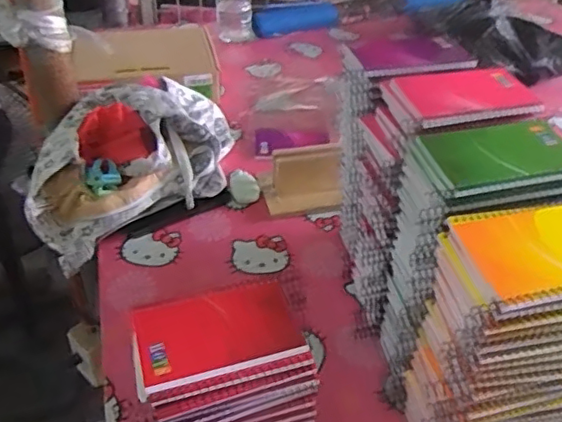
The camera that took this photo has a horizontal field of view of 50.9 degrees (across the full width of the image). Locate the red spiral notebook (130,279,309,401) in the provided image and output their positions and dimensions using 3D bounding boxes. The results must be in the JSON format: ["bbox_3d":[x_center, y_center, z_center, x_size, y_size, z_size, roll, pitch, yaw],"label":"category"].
[{"bbox_3d":[-0.055,0.098,0.486,0.131,0.008,0.080,-10,42,-15],"label":"red spiral notebook"}]

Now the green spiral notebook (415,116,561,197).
[{"bbox_3d":[0.194,-0.051,0.524,0.136,0.016,0.089,-7,41,-11],"label":"green spiral notebook"}]

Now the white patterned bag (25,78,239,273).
[{"bbox_3d":[-0.218,-0.077,0.874,0.331,0.145,0.181,-28,48,-29],"label":"white patterned bag"}]

